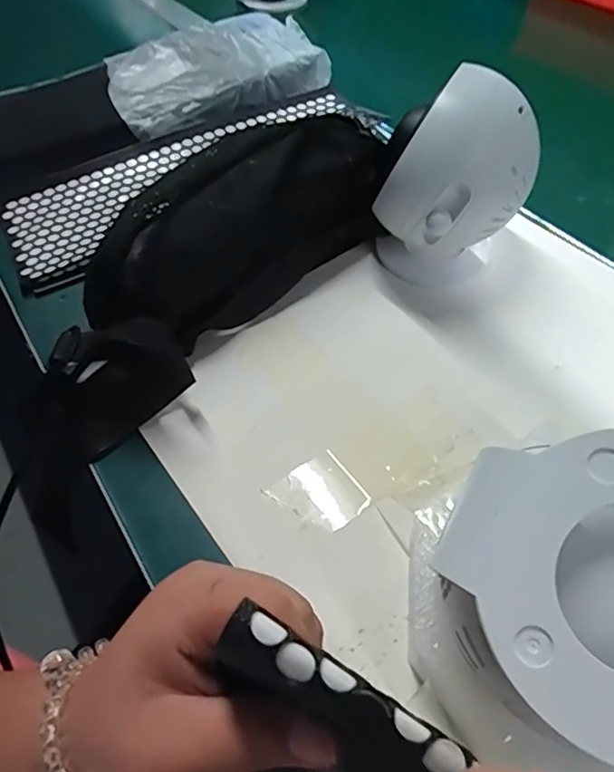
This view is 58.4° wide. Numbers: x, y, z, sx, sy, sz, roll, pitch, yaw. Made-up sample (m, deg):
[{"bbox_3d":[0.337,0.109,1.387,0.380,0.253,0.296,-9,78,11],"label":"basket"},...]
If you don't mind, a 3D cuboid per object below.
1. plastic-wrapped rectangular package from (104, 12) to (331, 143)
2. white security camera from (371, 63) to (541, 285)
[{"bbox_3d":[-0.100,-0.336,0.576,0.223,0.037,0.146,-25,55,-14],"label":"plastic-wrapped rectangular package"},{"bbox_3d":[0.098,-0.132,0.376,0.094,0.131,0.078,24,59,21],"label":"white security camera"}]

